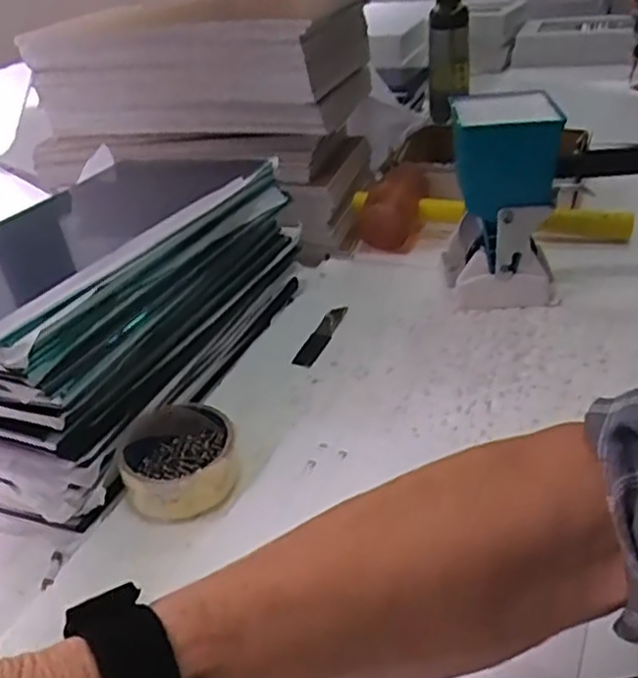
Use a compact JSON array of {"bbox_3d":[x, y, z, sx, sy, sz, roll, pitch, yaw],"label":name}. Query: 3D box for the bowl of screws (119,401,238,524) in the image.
[{"bbox_3d":[-0.100,0.088,0.511,0.082,0.037,0.085,-11,32,-6],"label":"bowl of screws"}]

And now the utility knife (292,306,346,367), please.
[{"bbox_3d":[0.003,-0.004,0.677,0.022,0.006,0.103,10,34,19],"label":"utility knife"}]

